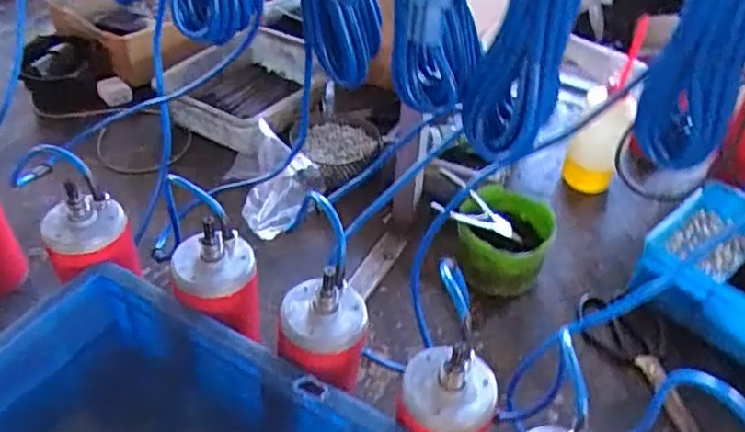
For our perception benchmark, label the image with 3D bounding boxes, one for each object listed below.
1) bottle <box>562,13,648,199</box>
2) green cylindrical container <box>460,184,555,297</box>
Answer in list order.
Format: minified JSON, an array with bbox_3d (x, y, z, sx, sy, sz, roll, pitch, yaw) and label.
[{"bbox_3d":[0.330,-0.138,0.893,0.071,0.248,0.075,20,43,17],"label":"bottle"},{"bbox_3d":[0.164,0.025,0.795,0.118,0.067,0.125,20,43,17],"label":"green cylindrical container"}]

